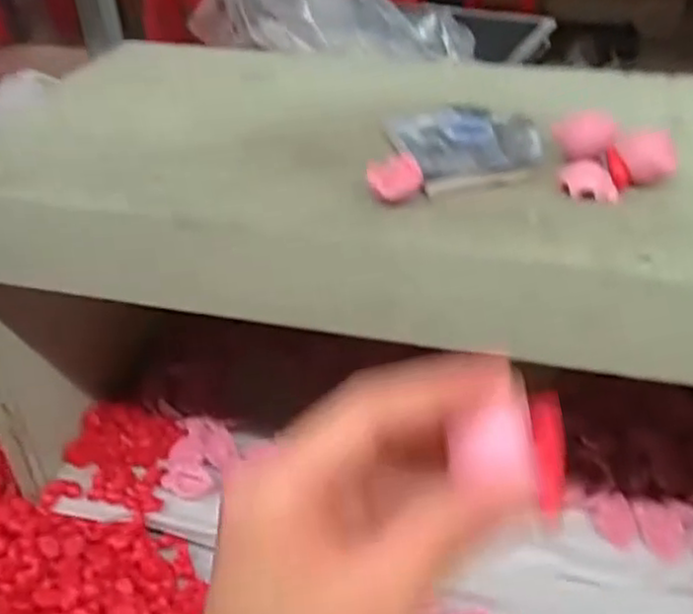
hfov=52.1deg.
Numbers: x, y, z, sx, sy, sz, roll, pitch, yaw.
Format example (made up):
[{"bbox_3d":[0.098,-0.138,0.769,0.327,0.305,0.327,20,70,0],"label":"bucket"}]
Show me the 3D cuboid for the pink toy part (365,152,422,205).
[{"bbox_3d":[0.026,-0.068,0.379,0.029,0.014,0.030,1,38,3],"label":"pink toy part"}]

